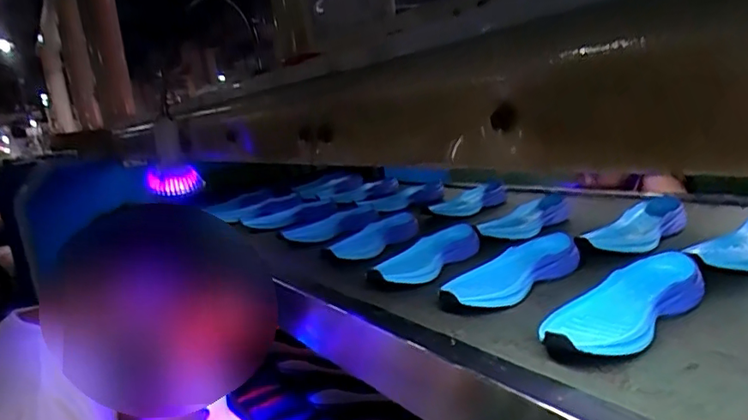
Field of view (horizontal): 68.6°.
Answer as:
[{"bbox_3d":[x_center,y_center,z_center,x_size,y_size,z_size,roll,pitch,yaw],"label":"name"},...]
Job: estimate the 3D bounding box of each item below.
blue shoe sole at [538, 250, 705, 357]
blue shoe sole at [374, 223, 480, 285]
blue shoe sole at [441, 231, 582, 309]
[{"bbox_3d":[0.269,0.102,0.594,0.242,0.042,0.096,-21,21,-35],"label":"blue shoe sole"},{"bbox_3d":[0.087,0.068,0.892,0.108,0.054,0.218,10,12,39],"label":"blue shoe sole"},{"bbox_3d":[0.183,0.084,0.758,0.230,0.035,0.105,-21,21,-33],"label":"blue shoe sole"}]

